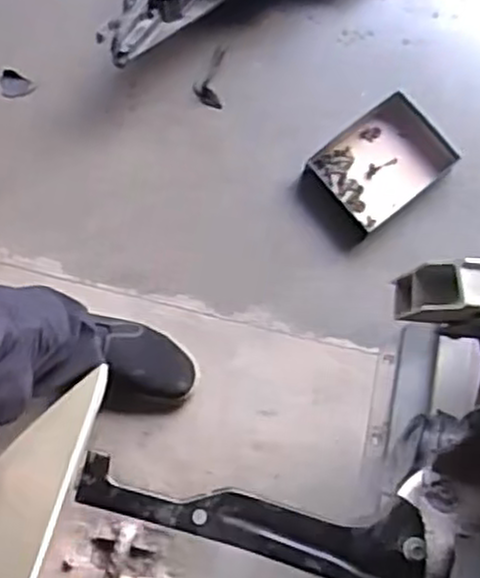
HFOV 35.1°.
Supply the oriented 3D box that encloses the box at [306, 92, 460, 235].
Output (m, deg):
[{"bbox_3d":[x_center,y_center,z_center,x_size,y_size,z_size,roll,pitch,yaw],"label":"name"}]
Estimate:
[{"bbox_3d":[0.263,-0.231,1.406,0.229,0.040,0.172,-37,81,-8],"label":"box"}]

